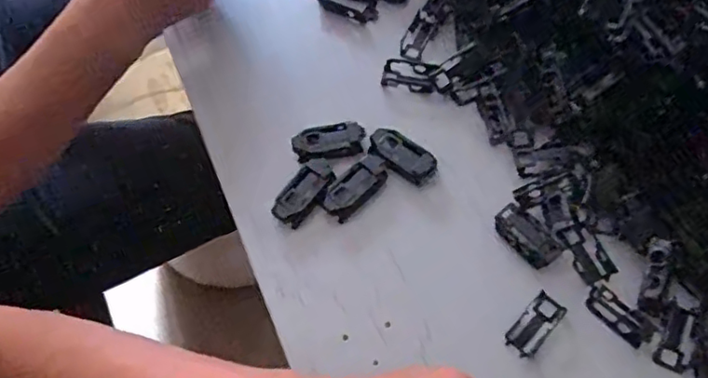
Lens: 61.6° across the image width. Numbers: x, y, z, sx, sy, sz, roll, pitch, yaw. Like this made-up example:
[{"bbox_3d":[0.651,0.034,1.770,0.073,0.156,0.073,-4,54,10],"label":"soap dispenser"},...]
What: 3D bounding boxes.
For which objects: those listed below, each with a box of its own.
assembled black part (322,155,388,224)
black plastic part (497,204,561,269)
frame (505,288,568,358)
[{"bbox_3d":[0.002,-0.001,0.396,0.050,0.007,0.024,-43,71,-14],"label":"assembled black part"},{"bbox_3d":[0.109,0.029,0.373,0.023,0.007,0.043,-41,70,-14],"label":"black plastic part"},{"bbox_3d":[0.108,0.081,0.353,0.019,0.004,0.038,39,74,18],"label":"frame"}]

